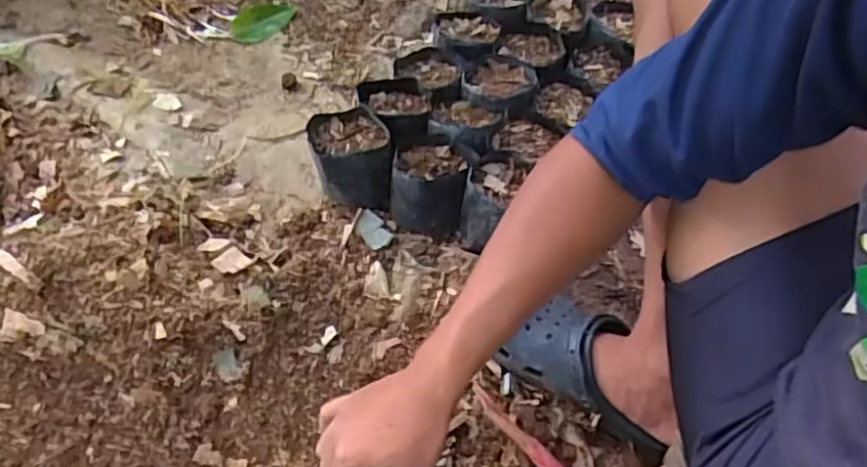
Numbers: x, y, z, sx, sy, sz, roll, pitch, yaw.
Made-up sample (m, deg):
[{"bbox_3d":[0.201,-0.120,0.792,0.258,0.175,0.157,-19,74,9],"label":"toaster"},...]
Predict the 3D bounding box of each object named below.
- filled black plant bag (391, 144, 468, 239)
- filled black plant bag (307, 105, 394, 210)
[{"bbox_3d":[-0.004,-0.059,0.795,0.089,0.079,0.092,7,54,6],"label":"filled black plant bag"},{"bbox_3d":[-0.101,-0.090,0.813,0.098,0.091,0.104,-9,54,-6],"label":"filled black plant bag"}]

